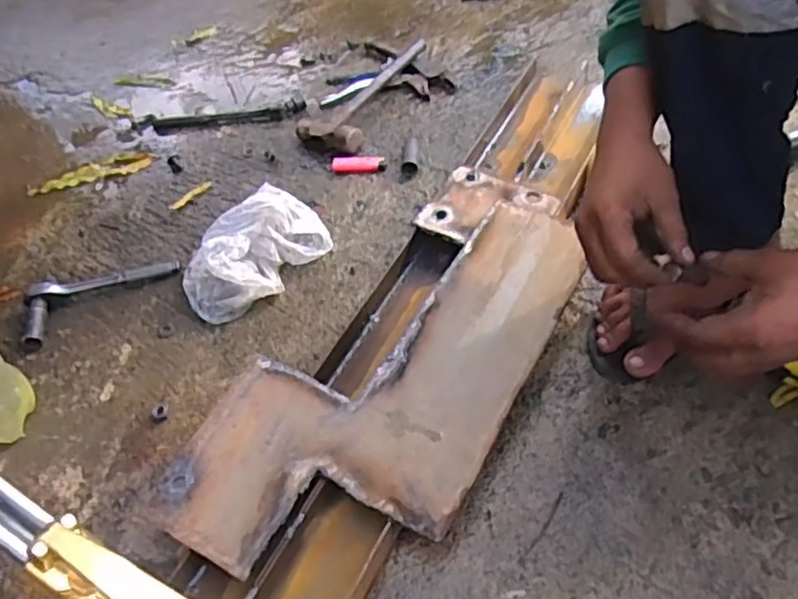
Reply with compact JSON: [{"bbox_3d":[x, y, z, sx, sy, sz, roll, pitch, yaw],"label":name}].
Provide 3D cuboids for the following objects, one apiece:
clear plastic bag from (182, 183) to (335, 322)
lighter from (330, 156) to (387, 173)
[{"bbox_3d":[-0.184,-0.060,0.835,0.184,0.082,0.113,-34,55,-17],"label":"clear plastic bag"},{"bbox_3d":[-0.057,-0.196,0.968,0.076,0.018,0.025,-5,50,6],"label":"lighter"}]

